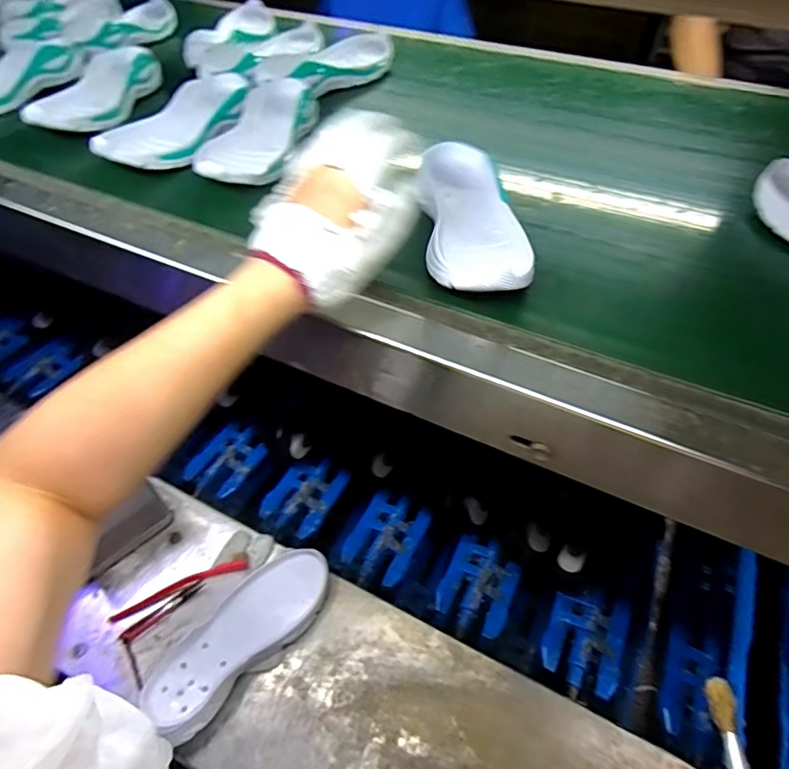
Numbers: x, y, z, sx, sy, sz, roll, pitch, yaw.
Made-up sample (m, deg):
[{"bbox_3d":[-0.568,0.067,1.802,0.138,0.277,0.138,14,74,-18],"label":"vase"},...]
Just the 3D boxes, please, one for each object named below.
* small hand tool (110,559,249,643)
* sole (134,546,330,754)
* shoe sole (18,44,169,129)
[{"bbox_3d":[-0.264,0.255,0.643,0.157,0.016,0.048,-30,55,-22],"label":"small hand tool"},{"bbox_3d":[-0.173,0.286,0.590,0.092,0.046,0.232,31,56,25],"label":"sole"},{"bbox_3d":[-0.378,-0.364,0.651,0.098,0.037,0.203,7,50,7],"label":"shoe sole"}]

